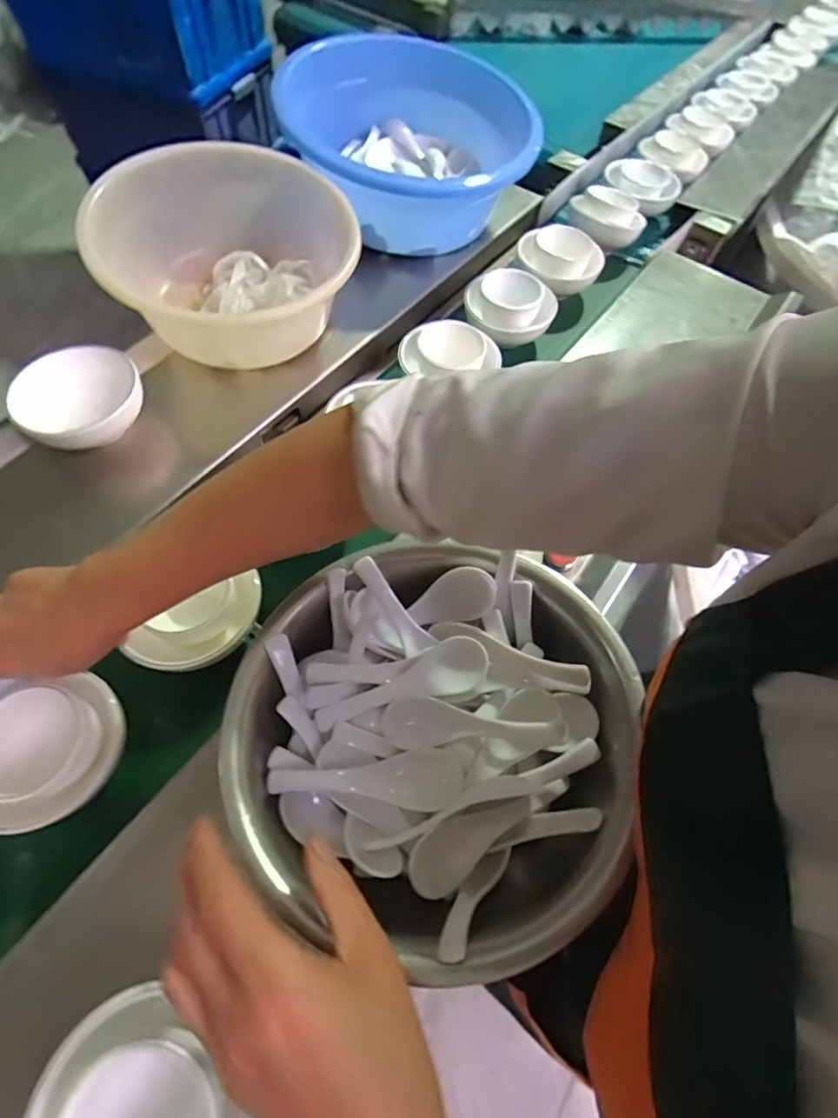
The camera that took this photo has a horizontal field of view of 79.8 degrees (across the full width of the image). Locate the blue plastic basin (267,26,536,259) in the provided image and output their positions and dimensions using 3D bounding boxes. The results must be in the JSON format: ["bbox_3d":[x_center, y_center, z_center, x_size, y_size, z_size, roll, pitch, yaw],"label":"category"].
[{"bbox_3d":[-0.009,-0.535,0.655,0.308,0.128,0.317,1,65,-2],"label":"blue plastic basin"}]

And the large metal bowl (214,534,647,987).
[{"bbox_3d":[0.009,0.101,0.321,0.237,0.092,0.237,1,65,-2],"label":"large metal bowl"}]

